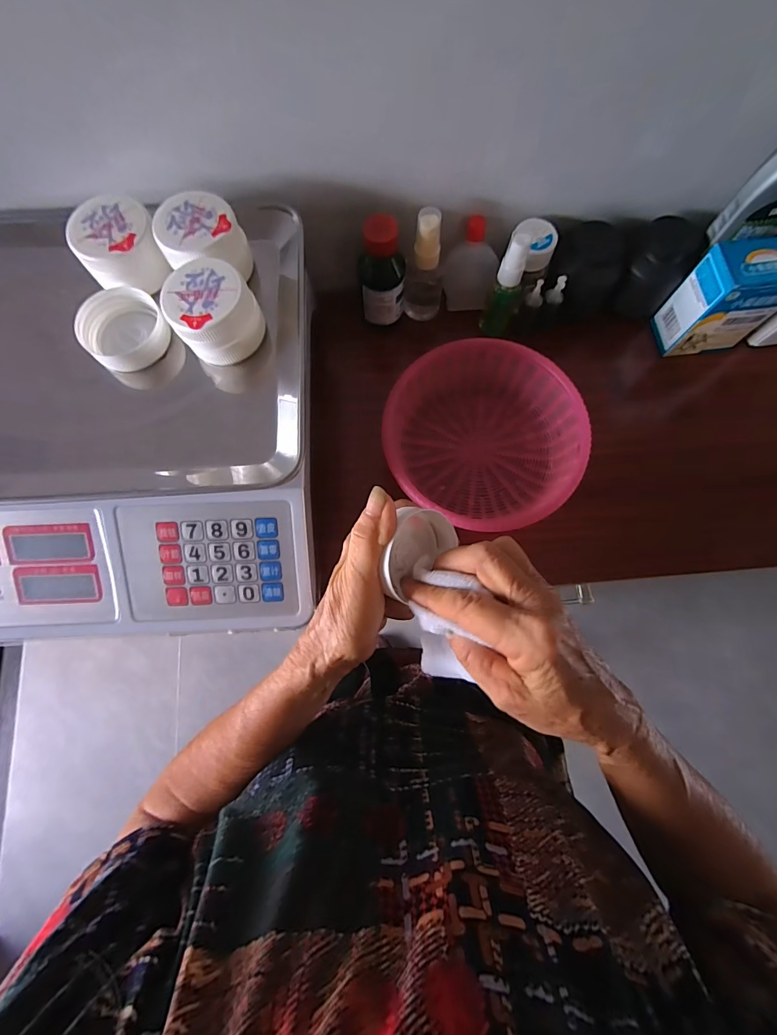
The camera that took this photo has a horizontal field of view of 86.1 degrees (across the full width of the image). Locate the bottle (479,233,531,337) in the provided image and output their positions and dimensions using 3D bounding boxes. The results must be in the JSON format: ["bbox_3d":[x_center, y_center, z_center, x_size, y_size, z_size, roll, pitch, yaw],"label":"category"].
[{"bbox_3d":[0.108,-0.207,0.379,0.027,0.096,0.023,22,78,5],"label":"bottle"}]

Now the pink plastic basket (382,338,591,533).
[{"bbox_3d":[0.081,-0.069,0.370,0.164,0.049,0.164,0,77,0],"label":"pink plastic basket"}]

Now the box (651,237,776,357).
[{"bbox_3d":[0.309,-0.200,0.380,0.083,0.086,0.055,-12,77,-3],"label":"box"}]

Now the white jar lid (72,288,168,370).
[{"bbox_3d":[-0.192,-0.137,0.306,0.057,0.024,0.057,0,77,0],"label":"white jar lid"}]

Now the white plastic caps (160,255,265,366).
[{"bbox_3d":[-0.123,-0.145,0.293,0.056,0.037,0.060,0,77,0],"label":"white plastic caps"}]

